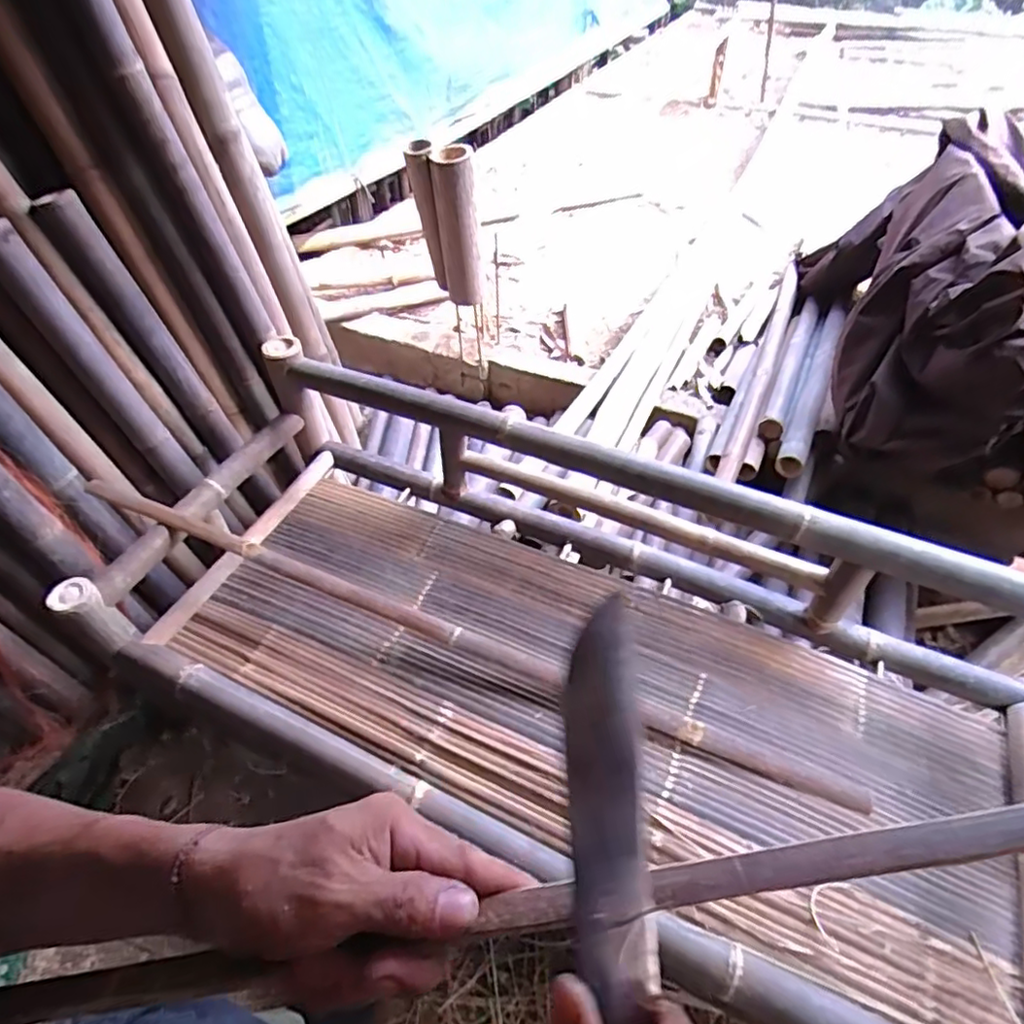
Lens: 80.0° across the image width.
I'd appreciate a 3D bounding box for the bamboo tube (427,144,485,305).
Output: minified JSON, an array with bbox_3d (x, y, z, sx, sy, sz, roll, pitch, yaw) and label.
[{"bbox_3d":[-0.146,-0.755,1.663,0.113,0.390,0.117,-6,49,-5],"label":"bamboo tube"}]

